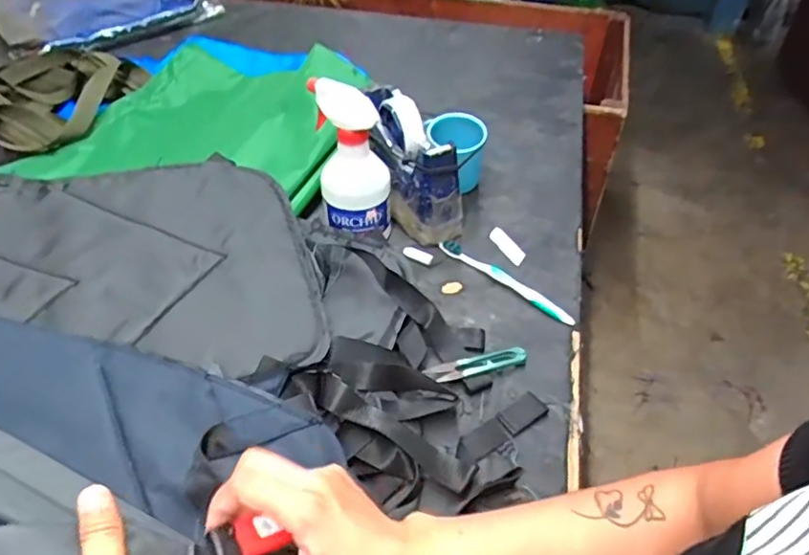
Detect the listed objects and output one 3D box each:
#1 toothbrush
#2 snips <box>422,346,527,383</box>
[{"bbox_3d":[0.111,0.000,0.636,0.180,0.019,0.015,33,54,28],"label":"toothbrush"},{"bbox_3d":[0.072,0.084,0.552,0.098,0.009,0.024,-13,47,-13],"label":"snips"}]

